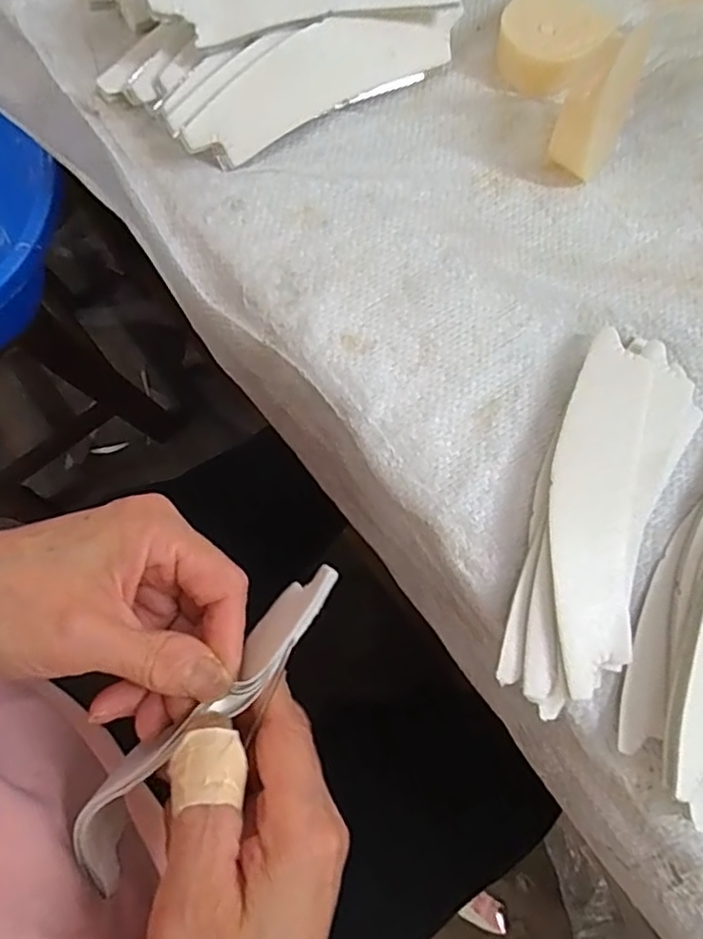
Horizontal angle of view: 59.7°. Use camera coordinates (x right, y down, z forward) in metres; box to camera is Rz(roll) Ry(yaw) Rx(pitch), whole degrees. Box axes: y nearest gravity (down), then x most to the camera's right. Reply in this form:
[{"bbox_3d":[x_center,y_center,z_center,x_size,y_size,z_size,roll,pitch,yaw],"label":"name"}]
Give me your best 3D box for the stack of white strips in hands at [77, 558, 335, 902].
[{"bbox_3d":[-0.052,0.094,0.220,0.025,0.032,0.144,44,98,10],"label":"stack of white strips in hands"}]

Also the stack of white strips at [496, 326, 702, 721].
[{"bbox_3d":[0.103,0.019,0.260,0.054,0.017,0.160,24,77,6],"label":"stack of white strips"}]

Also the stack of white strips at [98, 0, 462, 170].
[{"bbox_3d":[-0.033,-0.212,0.295,0.184,0.059,0.096,-11,75,-3],"label":"stack of white strips"}]

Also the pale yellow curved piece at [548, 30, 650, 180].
[{"bbox_3d":[0.112,-0.165,0.282,0.026,0.057,0.027,26,77,7],"label":"pale yellow curved piece"}]

